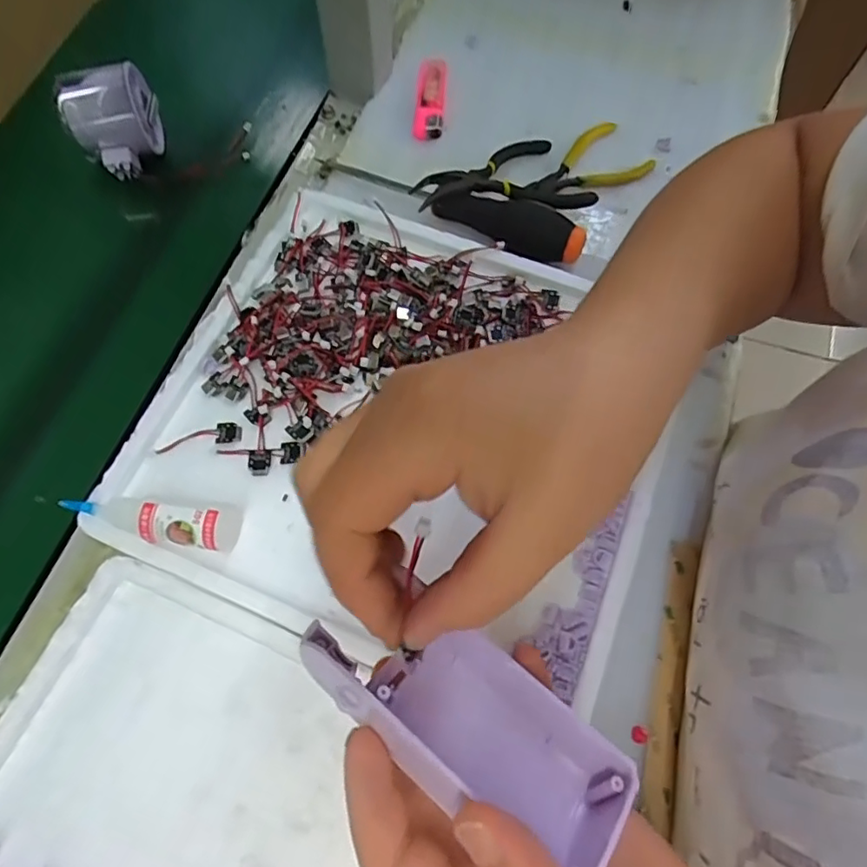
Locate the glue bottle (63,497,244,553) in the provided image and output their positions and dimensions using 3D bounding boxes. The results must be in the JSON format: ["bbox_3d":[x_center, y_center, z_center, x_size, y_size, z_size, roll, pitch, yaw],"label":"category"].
[{"bbox_3d":[-0.145,0.045,0.287,0.086,0.019,0.023,3,69,1],"label":"glue bottle"}]

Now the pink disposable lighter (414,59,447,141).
[{"bbox_3d":[-0.002,-0.256,0.433,0.022,0.017,0.071,3,69,1],"label":"pink disposable lighter"}]

